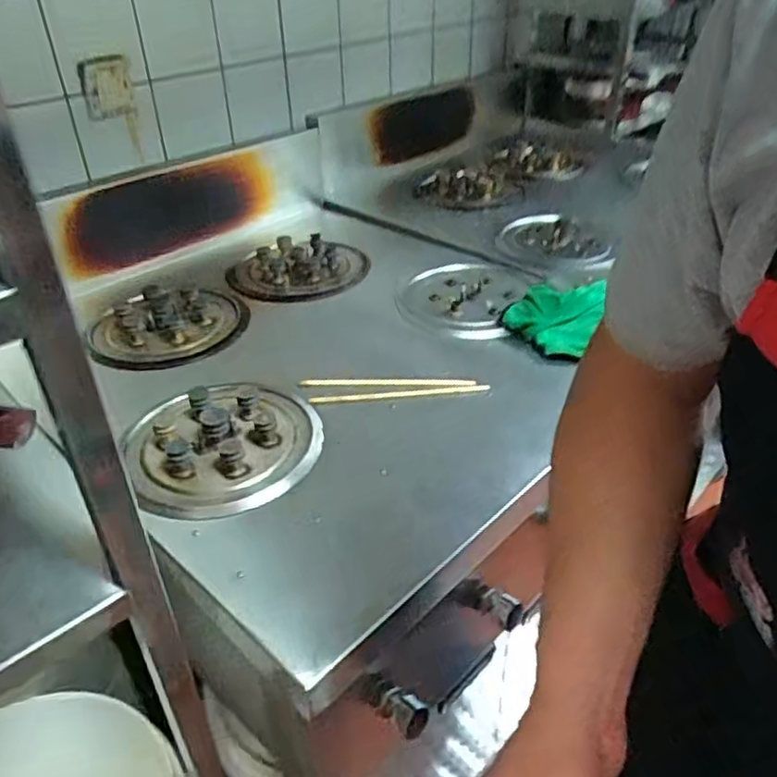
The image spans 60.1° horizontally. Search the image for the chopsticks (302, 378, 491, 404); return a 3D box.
[{"bbox_3d":[0.008,-0.001,0.823,0.223,0.005,0.051,-2,35,0],"label":"chopsticks"}]

